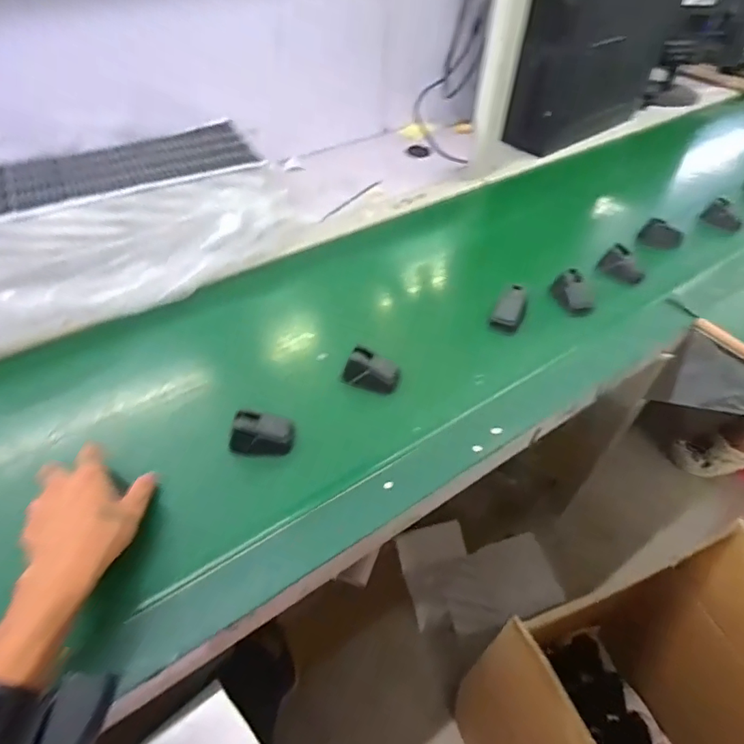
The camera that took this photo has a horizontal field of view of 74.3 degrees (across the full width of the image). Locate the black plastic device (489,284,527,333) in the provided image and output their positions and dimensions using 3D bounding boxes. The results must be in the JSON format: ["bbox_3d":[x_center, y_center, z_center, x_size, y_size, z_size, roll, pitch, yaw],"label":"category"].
[{"bbox_3d":[0.192,-0.088,0.693,0.047,0.047,0.047,19,50,16],"label":"black plastic device"}]

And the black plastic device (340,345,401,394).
[{"bbox_3d":[0.000,0.001,0.605,0.067,0.044,0.032,17,50,14],"label":"black plastic device"}]

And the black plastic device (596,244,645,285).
[{"bbox_3d":[0.390,-0.165,0.765,0.071,0.038,0.044,28,53,22],"label":"black plastic device"}]

